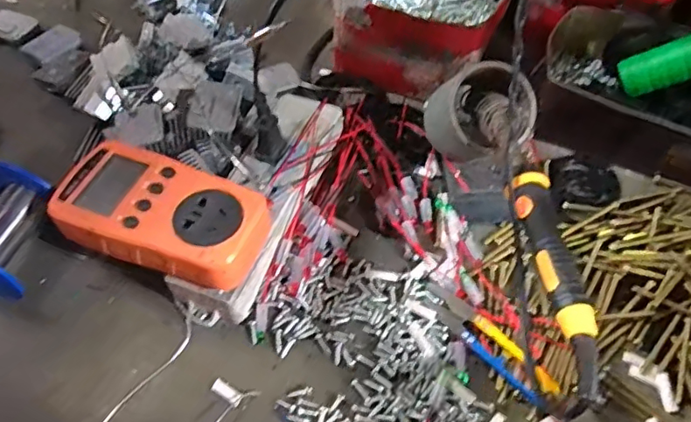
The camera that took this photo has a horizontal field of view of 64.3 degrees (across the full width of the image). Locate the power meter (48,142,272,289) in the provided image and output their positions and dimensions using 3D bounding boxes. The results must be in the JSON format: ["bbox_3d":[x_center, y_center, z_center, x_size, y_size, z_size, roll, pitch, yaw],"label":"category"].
[{"bbox_3d":[-0.114,0.001,0.342,0.124,0.029,0.066,16,57,10],"label":"power meter"}]

